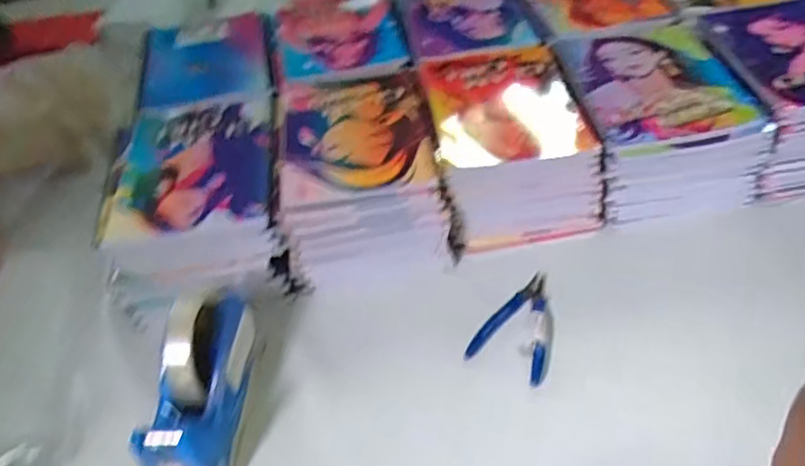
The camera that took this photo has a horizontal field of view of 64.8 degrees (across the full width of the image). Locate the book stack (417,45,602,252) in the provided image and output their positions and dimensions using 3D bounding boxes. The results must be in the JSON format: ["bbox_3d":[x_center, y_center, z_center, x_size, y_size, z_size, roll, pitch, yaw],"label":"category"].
[{"bbox_3d":[0.112,-0.104,0.704,0.155,0.116,0.207,-8,43,-2],"label":"book stack"}]

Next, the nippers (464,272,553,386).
[{"bbox_3d":[0.115,0.082,0.599,0.070,0.008,0.118,17,47,23],"label":"nippers"}]

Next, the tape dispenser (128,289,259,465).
[{"bbox_3d":[-0.170,0.111,0.533,0.062,0.084,0.188,-5,43,2],"label":"tape dispenser"}]

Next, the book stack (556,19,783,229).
[{"bbox_3d":[0.273,-0.125,0.706,0.170,0.118,0.216,-6,43,0],"label":"book stack"}]

